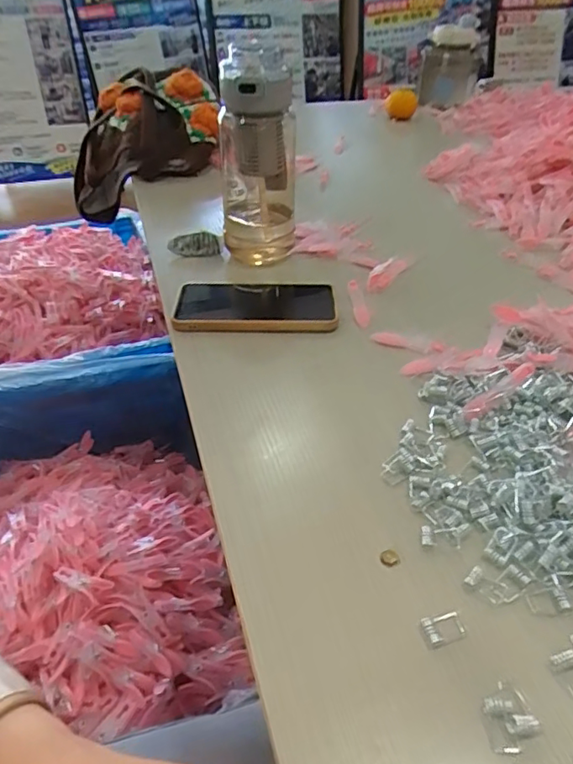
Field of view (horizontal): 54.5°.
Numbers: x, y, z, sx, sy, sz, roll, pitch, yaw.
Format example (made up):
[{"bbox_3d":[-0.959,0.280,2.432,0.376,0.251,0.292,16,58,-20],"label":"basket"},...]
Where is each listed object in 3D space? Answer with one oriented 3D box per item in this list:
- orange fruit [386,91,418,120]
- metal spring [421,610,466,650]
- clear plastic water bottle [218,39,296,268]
[{"bbox_3d":[0.235,-0.567,1.138,0.060,0.050,0.053,9,41,11],"label":"orange fruit"},{"bbox_3d":[0.086,0.133,0.302,0.023,0.007,0.015,-11,41,-12],"label":"metal spring"},{"bbox_3d":[-0.031,-0.240,0.589,0.078,0.204,0.090,-2,40,-1],"label":"clear plastic water bottle"}]

